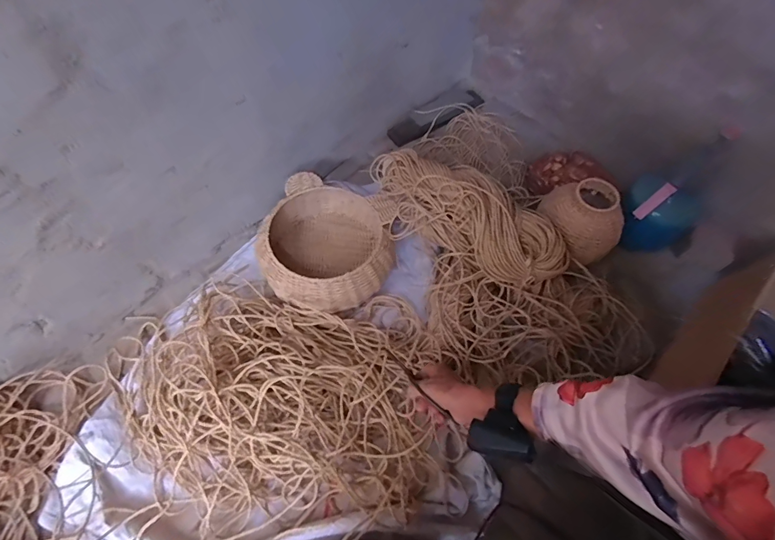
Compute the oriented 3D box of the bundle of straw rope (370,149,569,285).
[{"bbox_3d":[0.152,-0.118,0.856,0.469,0.138,0.163,28,62,12],"label":"bundle of straw rope"}]

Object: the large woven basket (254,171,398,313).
[{"bbox_3d":[-0.141,-0.059,0.946,0.305,0.129,0.336,2,60,-3],"label":"large woven basket"}]

